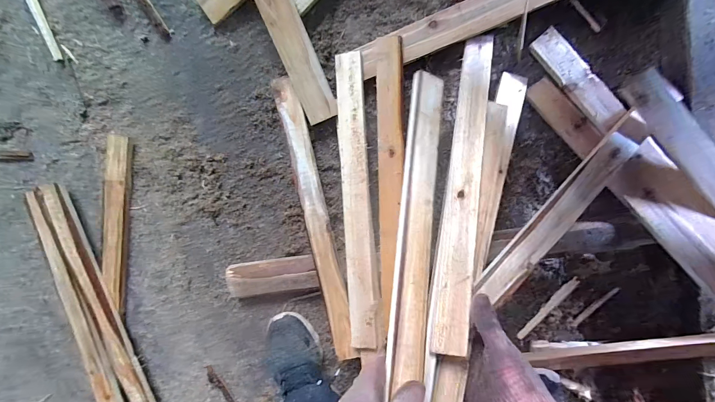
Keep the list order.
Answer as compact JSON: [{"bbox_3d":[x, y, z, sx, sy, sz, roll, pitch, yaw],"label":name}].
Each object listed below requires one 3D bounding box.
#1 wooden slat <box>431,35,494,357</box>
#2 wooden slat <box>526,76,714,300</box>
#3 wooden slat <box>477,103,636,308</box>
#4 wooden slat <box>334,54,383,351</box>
[{"bbox_3d":[0.155,-0.031,0.445,0.060,0.028,0.453,13,74,-4],"label":"wooden slat"},{"bbox_3d":[0.450,-0.002,0.495,0.046,0.014,0.497,-41,78,22],"label":"wooden slat"},{"bbox_3d":[0.291,0.013,0.442,0.337,0.026,0.049,-44,98,-10],"label":"wooden slat"},{"bbox_3d":[0.000,0.002,0.516,0.049,0.024,0.468,-4,92,-1],"label":"wooden slat"}]

